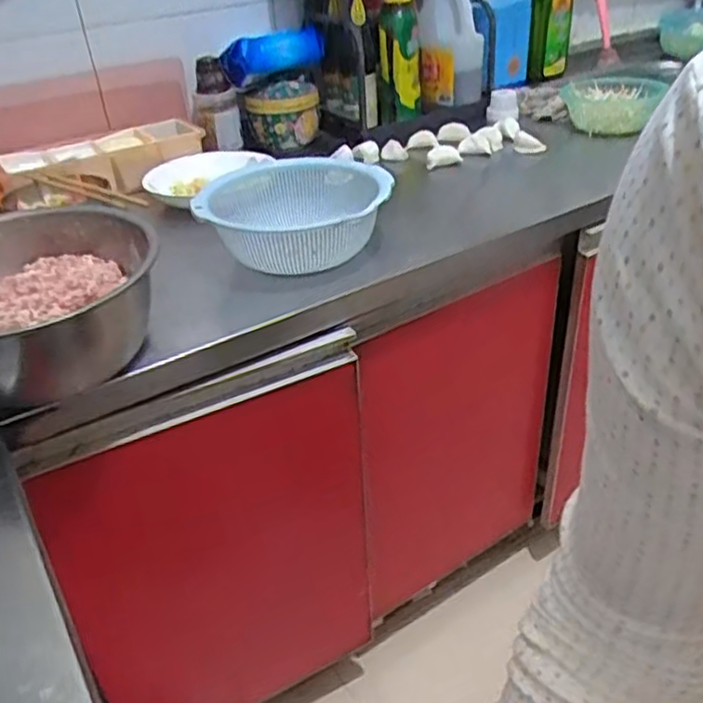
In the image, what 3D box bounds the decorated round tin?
[{"bbox_3d":[-0.117,-0.408,1.181,0.131,0.098,0.141,-9,34,-6],"label":"decorated round tin"}]

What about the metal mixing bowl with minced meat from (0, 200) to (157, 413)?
[{"bbox_3d":[-0.310,-0.039,0.672,0.232,0.113,0.237,-3,34,2],"label":"metal mixing bowl with minced meat"}]

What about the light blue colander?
[{"bbox_3d":[-0.068,-0.175,0.855,0.224,0.091,0.251,-4,34,1],"label":"light blue colander"}]

